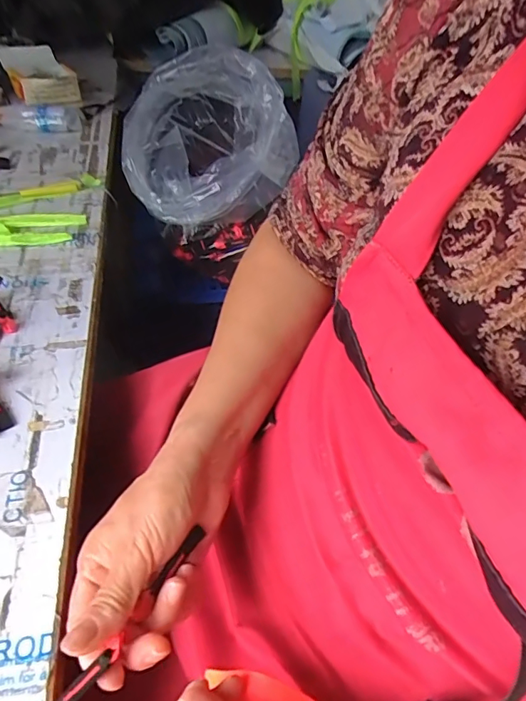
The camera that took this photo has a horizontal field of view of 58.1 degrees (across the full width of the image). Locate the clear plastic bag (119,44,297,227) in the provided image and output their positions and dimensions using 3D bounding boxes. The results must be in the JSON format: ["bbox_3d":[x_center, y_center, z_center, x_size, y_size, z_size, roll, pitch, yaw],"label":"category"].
[{"bbox_3d":[-0.088,-0.325,0.716,0.220,0.172,0.239,28,50,19],"label":"clear plastic bag"}]

